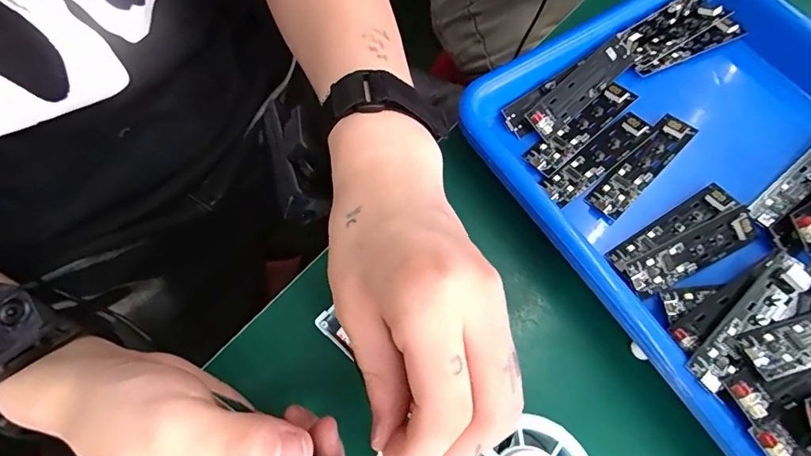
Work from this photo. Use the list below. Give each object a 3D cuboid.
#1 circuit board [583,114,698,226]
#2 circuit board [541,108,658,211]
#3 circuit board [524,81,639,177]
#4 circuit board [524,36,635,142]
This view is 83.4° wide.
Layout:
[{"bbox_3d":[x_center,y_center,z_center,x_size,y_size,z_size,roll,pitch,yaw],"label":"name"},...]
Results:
[{"bbox_3d":[0.152,-0.041,0.291,0.090,0.005,0.022,-42,76,-16],"label":"circuit board"},{"bbox_3d":[0.124,-0.046,0.292,0.087,0.005,0.022,-37,75,-15],"label":"circuit board"},{"bbox_3d":[0.116,-0.067,0.303,0.088,0.011,0.022,-39,75,-16],"label":"circuit board"},{"bbox_3d":[0.119,-0.096,0.309,0.091,0.006,0.024,-42,88,-12],"label":"circuit board"}]

